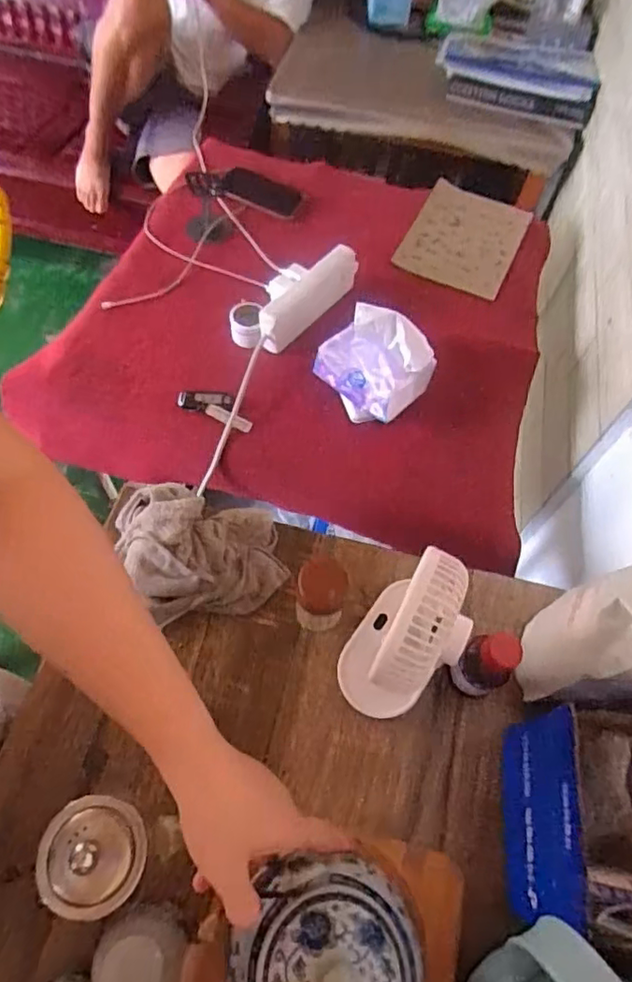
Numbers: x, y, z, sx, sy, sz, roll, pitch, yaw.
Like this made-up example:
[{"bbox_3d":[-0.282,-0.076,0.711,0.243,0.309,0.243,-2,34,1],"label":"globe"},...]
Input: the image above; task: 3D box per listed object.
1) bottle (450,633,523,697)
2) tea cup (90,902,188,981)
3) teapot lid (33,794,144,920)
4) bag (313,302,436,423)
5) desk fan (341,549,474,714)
[{"bbox_3d":[0.151,0.162,0.538,0.042,0.106,0.043,2,60,-3],"label":"bottle"},{"bbox_3d":[-0.124,0.335,0.419,0.059,0.040,0.064,2,60,-3],"label":"tea cup"},{"bbox_3d":[-0.161,0.257,0.415,0.074,0.026,0.073,2,60,-3],"label":"teapot lid"},{"bbox_3d":[0.083,-0.169,0.829,0.147,0.131,0.105,41,65,17],"label":"bag"},{"bbox_3d":[0.077,0.127,0.514,0.080,0.168,0.114,34,63,14],"label":"desk fan"}]

